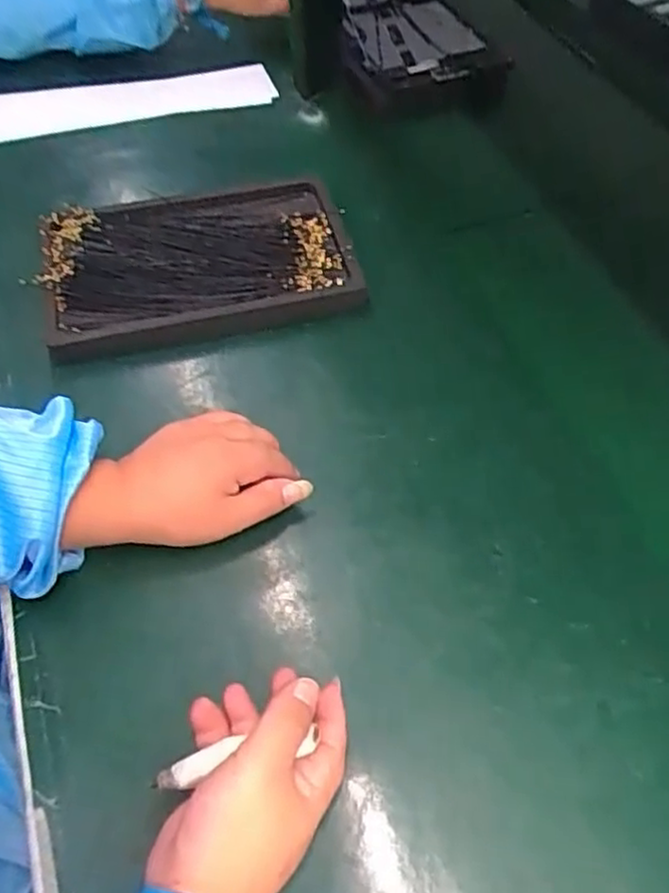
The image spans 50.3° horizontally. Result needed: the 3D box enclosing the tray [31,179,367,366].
[{"bbox_3d":[-0.113,-0.152,0.586,0.246,0.027,0.168,-13,56,-7],"label":"tray"}]

